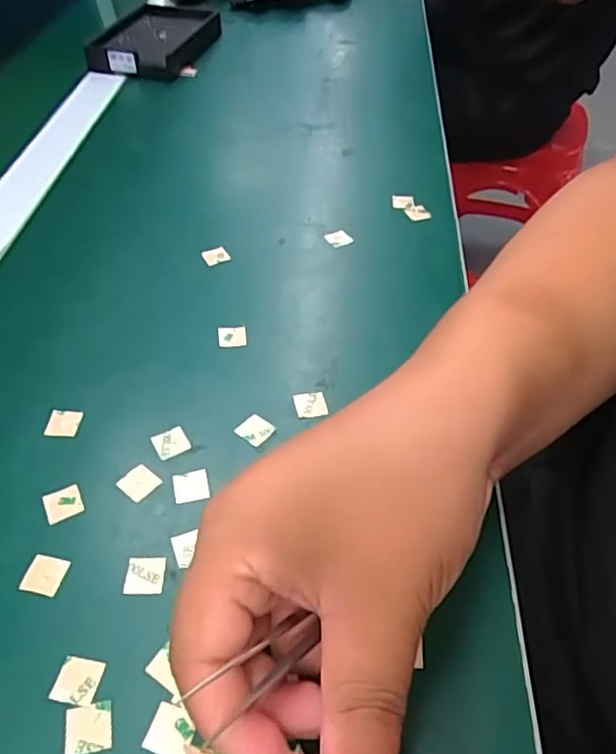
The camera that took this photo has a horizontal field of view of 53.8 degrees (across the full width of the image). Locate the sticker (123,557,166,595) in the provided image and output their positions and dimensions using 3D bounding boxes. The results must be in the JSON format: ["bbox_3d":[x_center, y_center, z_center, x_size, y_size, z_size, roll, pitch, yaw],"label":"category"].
[{"bbox_3d":[-0.067,0.081,0.248,0.015,0.004,0.015,1,47,0],"label":"sticker"}]

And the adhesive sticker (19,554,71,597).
[{"bbox_3d":[-0.108,0.081,0.249,0.016,0.004,0.015,11,50,8],"label":"adhesive sticker"}]

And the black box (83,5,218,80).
[{"bbox_3d":[-0.153,-0.349,0.629,0.101,0.028,0.159,12,48,9],"label":"black box"}]

